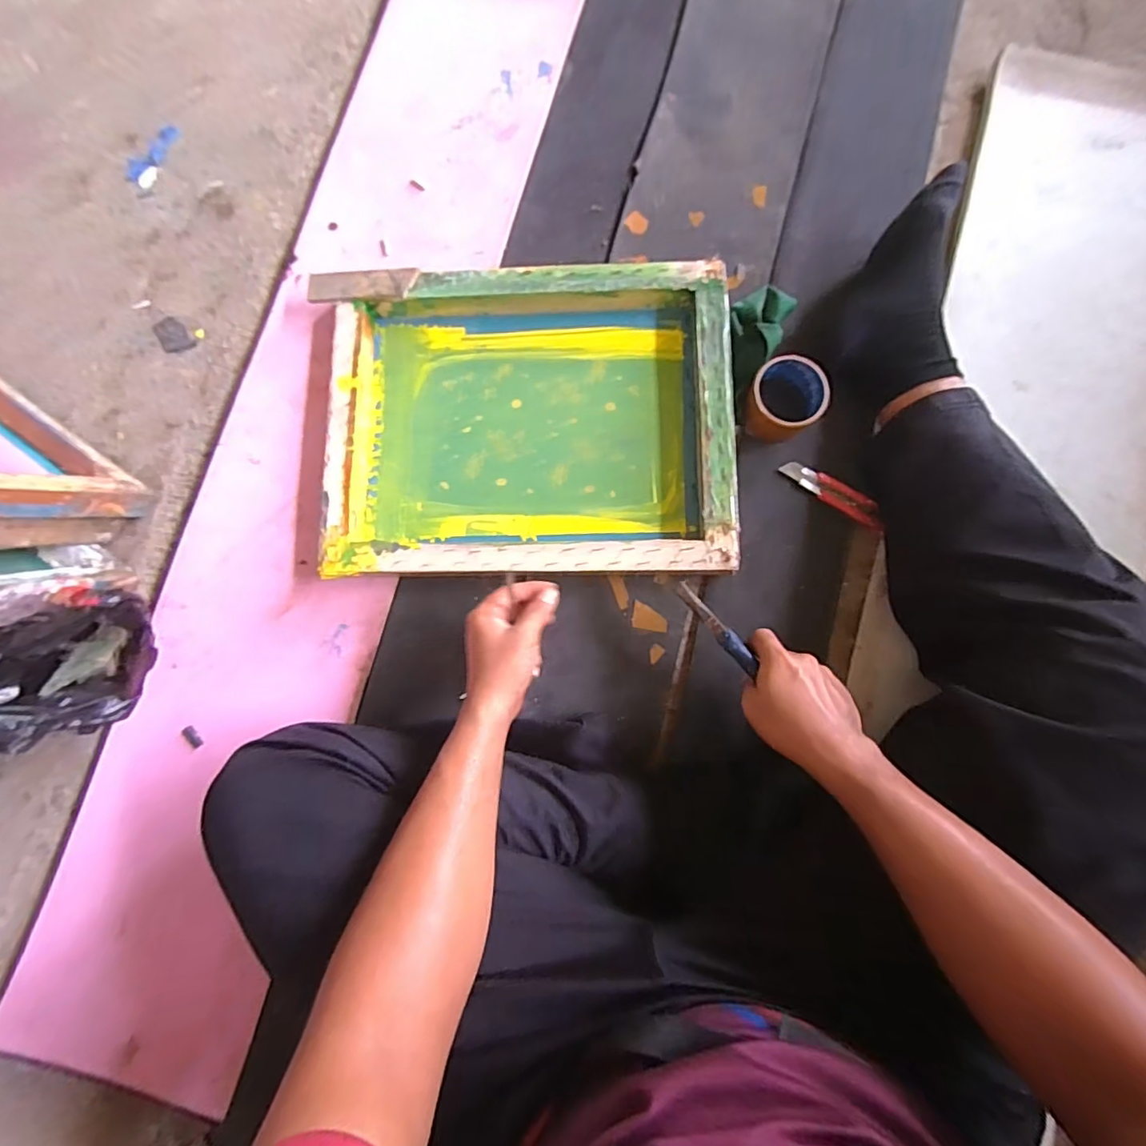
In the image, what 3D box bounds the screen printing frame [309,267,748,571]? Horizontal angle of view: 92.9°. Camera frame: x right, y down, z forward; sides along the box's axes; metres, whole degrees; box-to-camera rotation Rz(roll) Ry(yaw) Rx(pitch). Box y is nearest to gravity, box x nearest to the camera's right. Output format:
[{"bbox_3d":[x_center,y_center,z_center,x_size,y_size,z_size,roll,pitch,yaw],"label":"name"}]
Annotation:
[{"bbox_3d":[-0.053,-0.178,0.644,0.460,0.049,0.362,0,82,3],"label":"screen printing frame"}]

